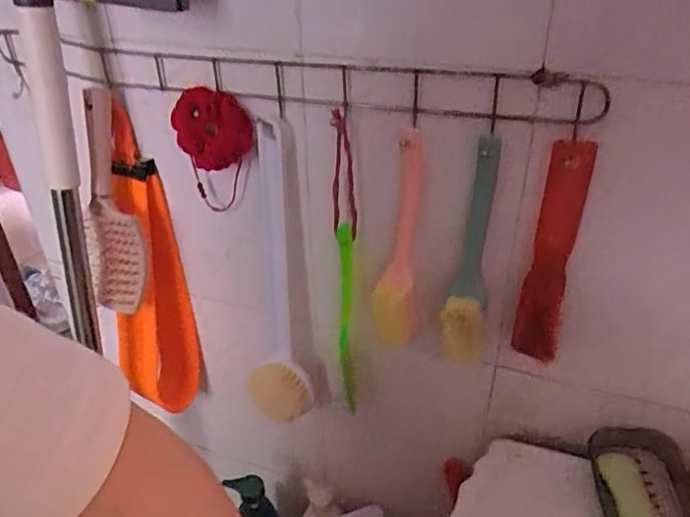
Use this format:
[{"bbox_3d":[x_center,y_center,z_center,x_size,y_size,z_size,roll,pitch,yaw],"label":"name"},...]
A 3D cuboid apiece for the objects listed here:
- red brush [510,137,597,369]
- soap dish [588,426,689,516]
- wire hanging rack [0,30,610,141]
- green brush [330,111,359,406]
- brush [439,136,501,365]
[{"bbox_3d":[0.172,0.000,0.505,0.036,0.201,0.021,9,35,15],"label":"red brush"},{"bbox_3d":[0.266,0.205,0.532,0.085,0.041,0.103,9,35,15],"label":"soap dish"},{"bbox_3d":[-0.088,-0.155,0.521,0.577,0.051,0.031,11,36,18],"label":"wire hanging rack"},{"bbox_3d":[0.002,0.024,0.595,0.022,0.343,0.029,-2,33,-1],"label":"green brush"},{"bbox_3d":[0.105,0.008,0.518,0.037,0.232,0.032,6,34,11],"label":"brush"}]

